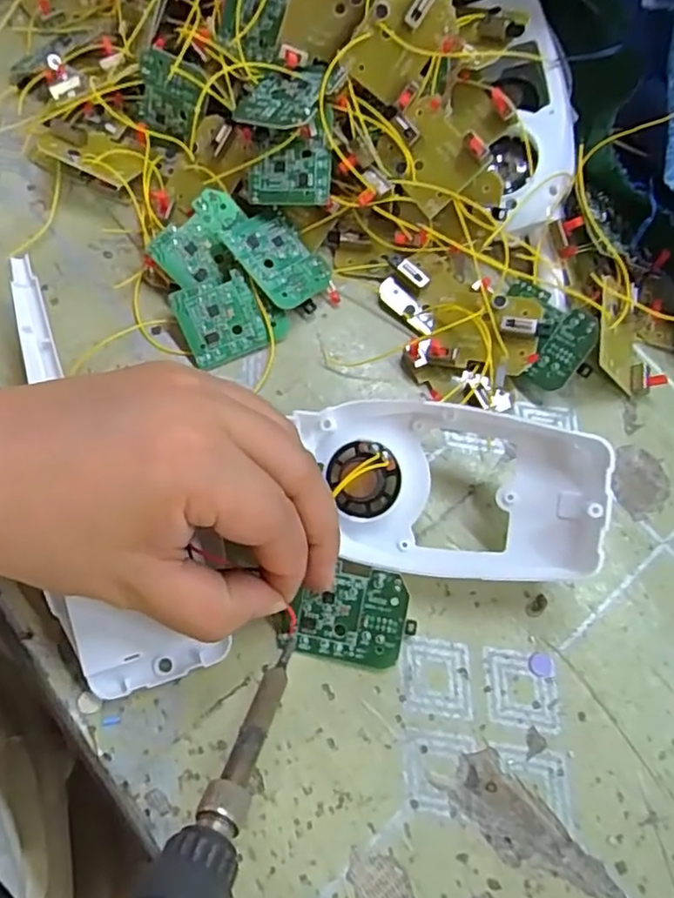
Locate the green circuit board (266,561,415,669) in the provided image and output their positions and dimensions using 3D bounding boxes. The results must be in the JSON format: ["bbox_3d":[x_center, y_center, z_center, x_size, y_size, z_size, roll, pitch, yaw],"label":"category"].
[{"bbox_3d":[0.003,0.057,0.224,0.046,0.004,0.033,11,88,4],"label":"green circuit board"}]

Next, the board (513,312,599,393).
[{"bbox_3d":[0.089,-0.038,0.254,0.018,0.004,0.036,39,101,10],"label":"board"}]

